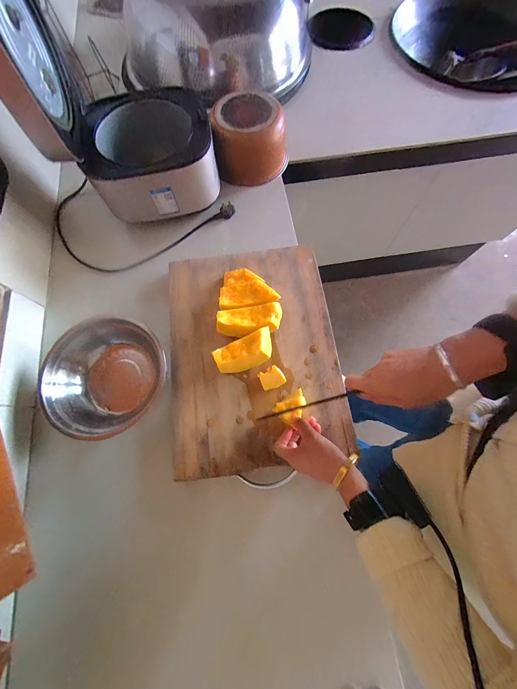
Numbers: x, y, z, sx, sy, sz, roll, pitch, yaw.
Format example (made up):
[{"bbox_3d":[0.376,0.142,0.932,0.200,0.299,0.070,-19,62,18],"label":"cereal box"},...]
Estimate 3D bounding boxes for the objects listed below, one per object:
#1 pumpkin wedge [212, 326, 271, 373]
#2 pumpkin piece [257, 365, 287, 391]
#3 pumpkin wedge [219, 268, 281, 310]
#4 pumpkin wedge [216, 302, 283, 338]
[{"bbox_3d":[-0.023,0.017,0.473,0.112,0.047,0.054,-23,74,-6],"label":"pumpkin wedge"},{"bbox_3d":[0.025,0.062,0.473,0.044,0.016,0.040,-24,74,-6],"label":"pumpkin piece"},{"bbox_3d":[-0.021,-0.113,0.522,0.114,0.023,0.082,-4,73,0],"label":"pumpkin wedge"},{"bbox_3d":[-0.016,-0.046,0.493,0.123,0.040,0.057,-11,73,-2],"label":"pumpkin wedge"}]

